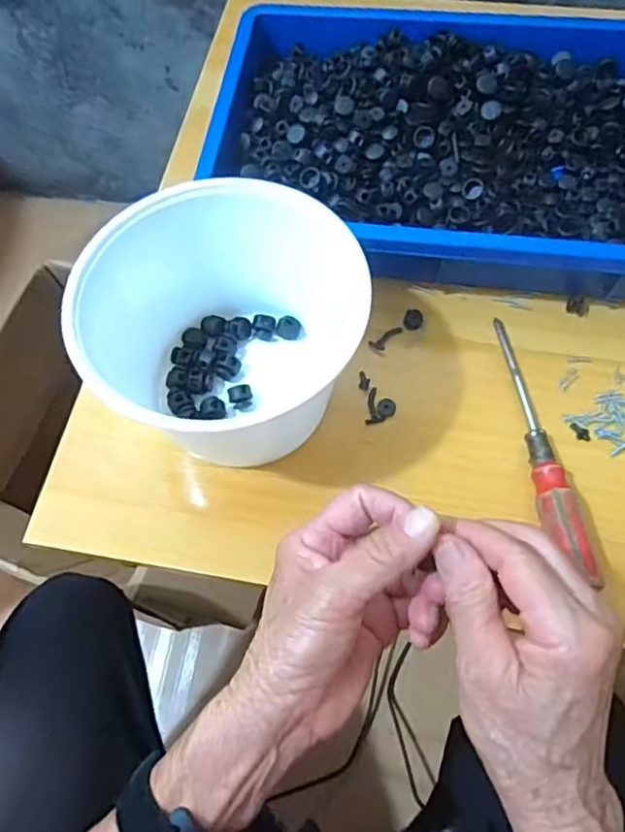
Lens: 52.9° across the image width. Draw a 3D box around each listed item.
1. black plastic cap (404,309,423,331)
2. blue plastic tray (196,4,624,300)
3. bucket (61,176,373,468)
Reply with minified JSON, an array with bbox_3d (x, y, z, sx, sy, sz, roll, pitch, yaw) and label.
[{"bbox_3d":[0.074,-0.072,0.462,0.013,0.011,0.015,12,67,7],"label":"black plastic cap"},{"bbox_3d":[0.107,-0.217,0.495,0.363,0.056,0.252,8,66,5],"label":"blue plastic tray"},{"bbox_3d":[-0.051,-0.065,0.409,0.157,0.108,0.166,-1,66,1],"label":"bucket"}]

